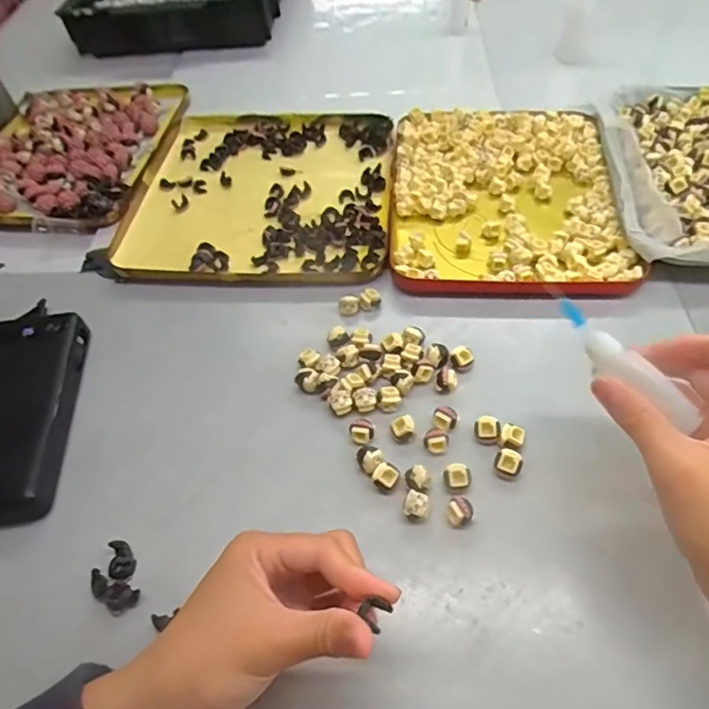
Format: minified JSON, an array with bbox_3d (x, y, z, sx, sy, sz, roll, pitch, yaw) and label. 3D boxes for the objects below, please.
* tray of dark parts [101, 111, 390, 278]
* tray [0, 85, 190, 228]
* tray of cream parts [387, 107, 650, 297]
[{"bbox_3d":[-0.086,-0.159,0.512,0.233,0.016,0.240,1,54,6],"label":"tray of dark parts"},{"bbox_3d":[-0.308,-0.224,0.574,0.212,0.027,0.243,3,55,7],"label":"tray"},{"bbox_3d":[0.132,-0.147,0.479,0.192,0.017,0.236,1,54,6],"label":"tray of cream parts"}]

